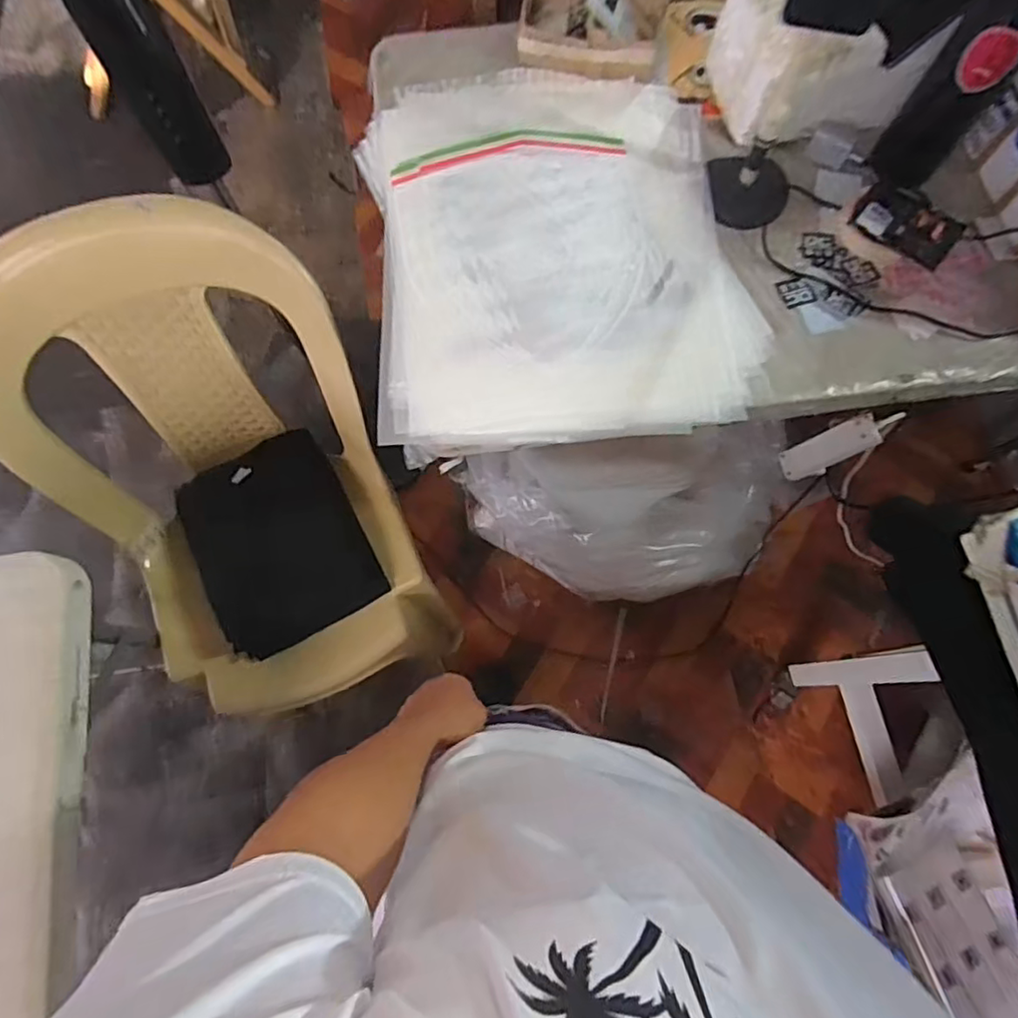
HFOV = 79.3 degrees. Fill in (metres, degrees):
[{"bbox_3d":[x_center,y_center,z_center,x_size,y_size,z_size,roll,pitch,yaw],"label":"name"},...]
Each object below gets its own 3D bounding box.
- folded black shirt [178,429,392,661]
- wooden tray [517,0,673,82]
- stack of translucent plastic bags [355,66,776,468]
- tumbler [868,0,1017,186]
[{"bbox_3d":[-0.343,0.048,0.904,0.241,0.041,0.297,-29,76,-10],"label":"folded black shirt"},{"bbox_3d":[0.108,-0.625,0.788,0.180,0.064,0.132,7,73,0],"label":"wooden tray"},{"bbox_3d":[0.053,-0.318,0.721,0.418,0.023,0.506,-7,74,-4],"label":"stack of translucent plastic bags"},{"bbox_3d":[0.493,-0.471,0.643,0.077,0.275,0.078,43,77,10],"label":"tumbler"}]

